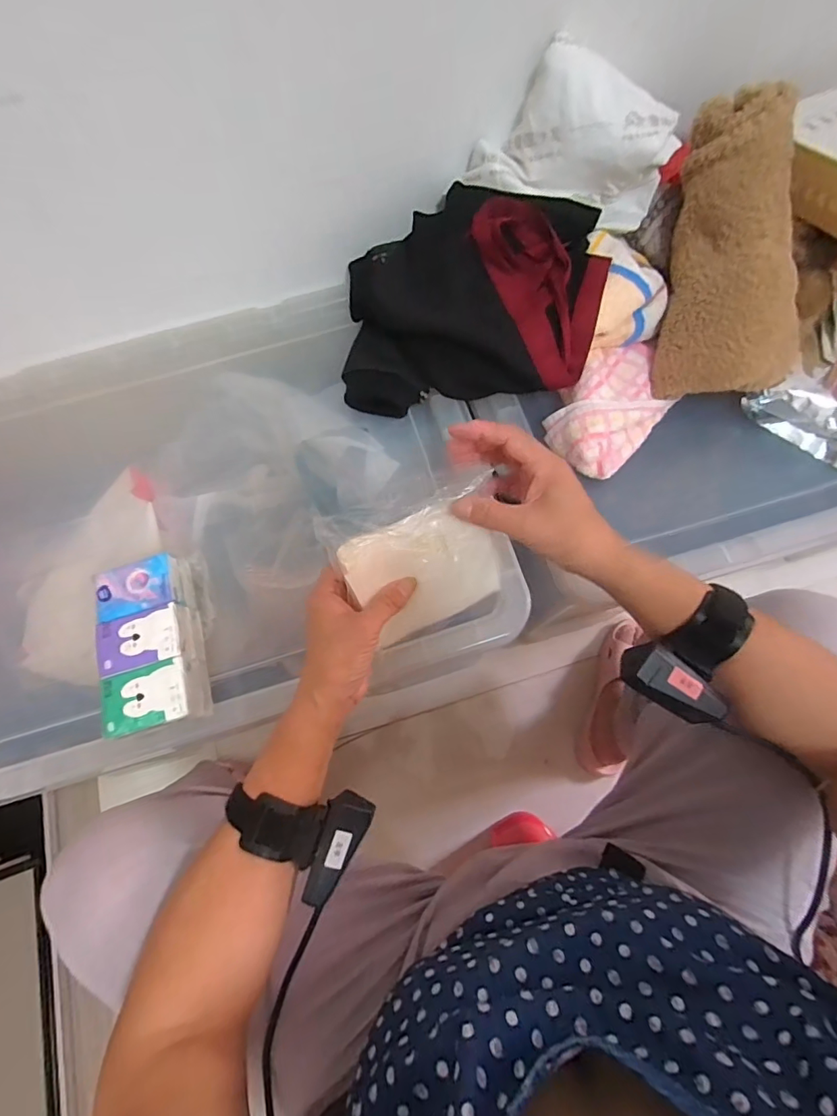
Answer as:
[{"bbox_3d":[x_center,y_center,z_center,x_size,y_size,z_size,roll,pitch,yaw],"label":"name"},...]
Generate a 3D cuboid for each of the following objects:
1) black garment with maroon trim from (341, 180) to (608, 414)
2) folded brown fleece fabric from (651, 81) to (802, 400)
[{"bbox_3d":[0.052,-0.267,0.521,0.271,0.142,0.199,3,72,3],"label":"black garment with maroon trim"},{"bbox_3d":[0.314,-0.308,0.478,0.134,0.069,0.280,0,96,2],"label":"folded brown fleece fabric"}]

